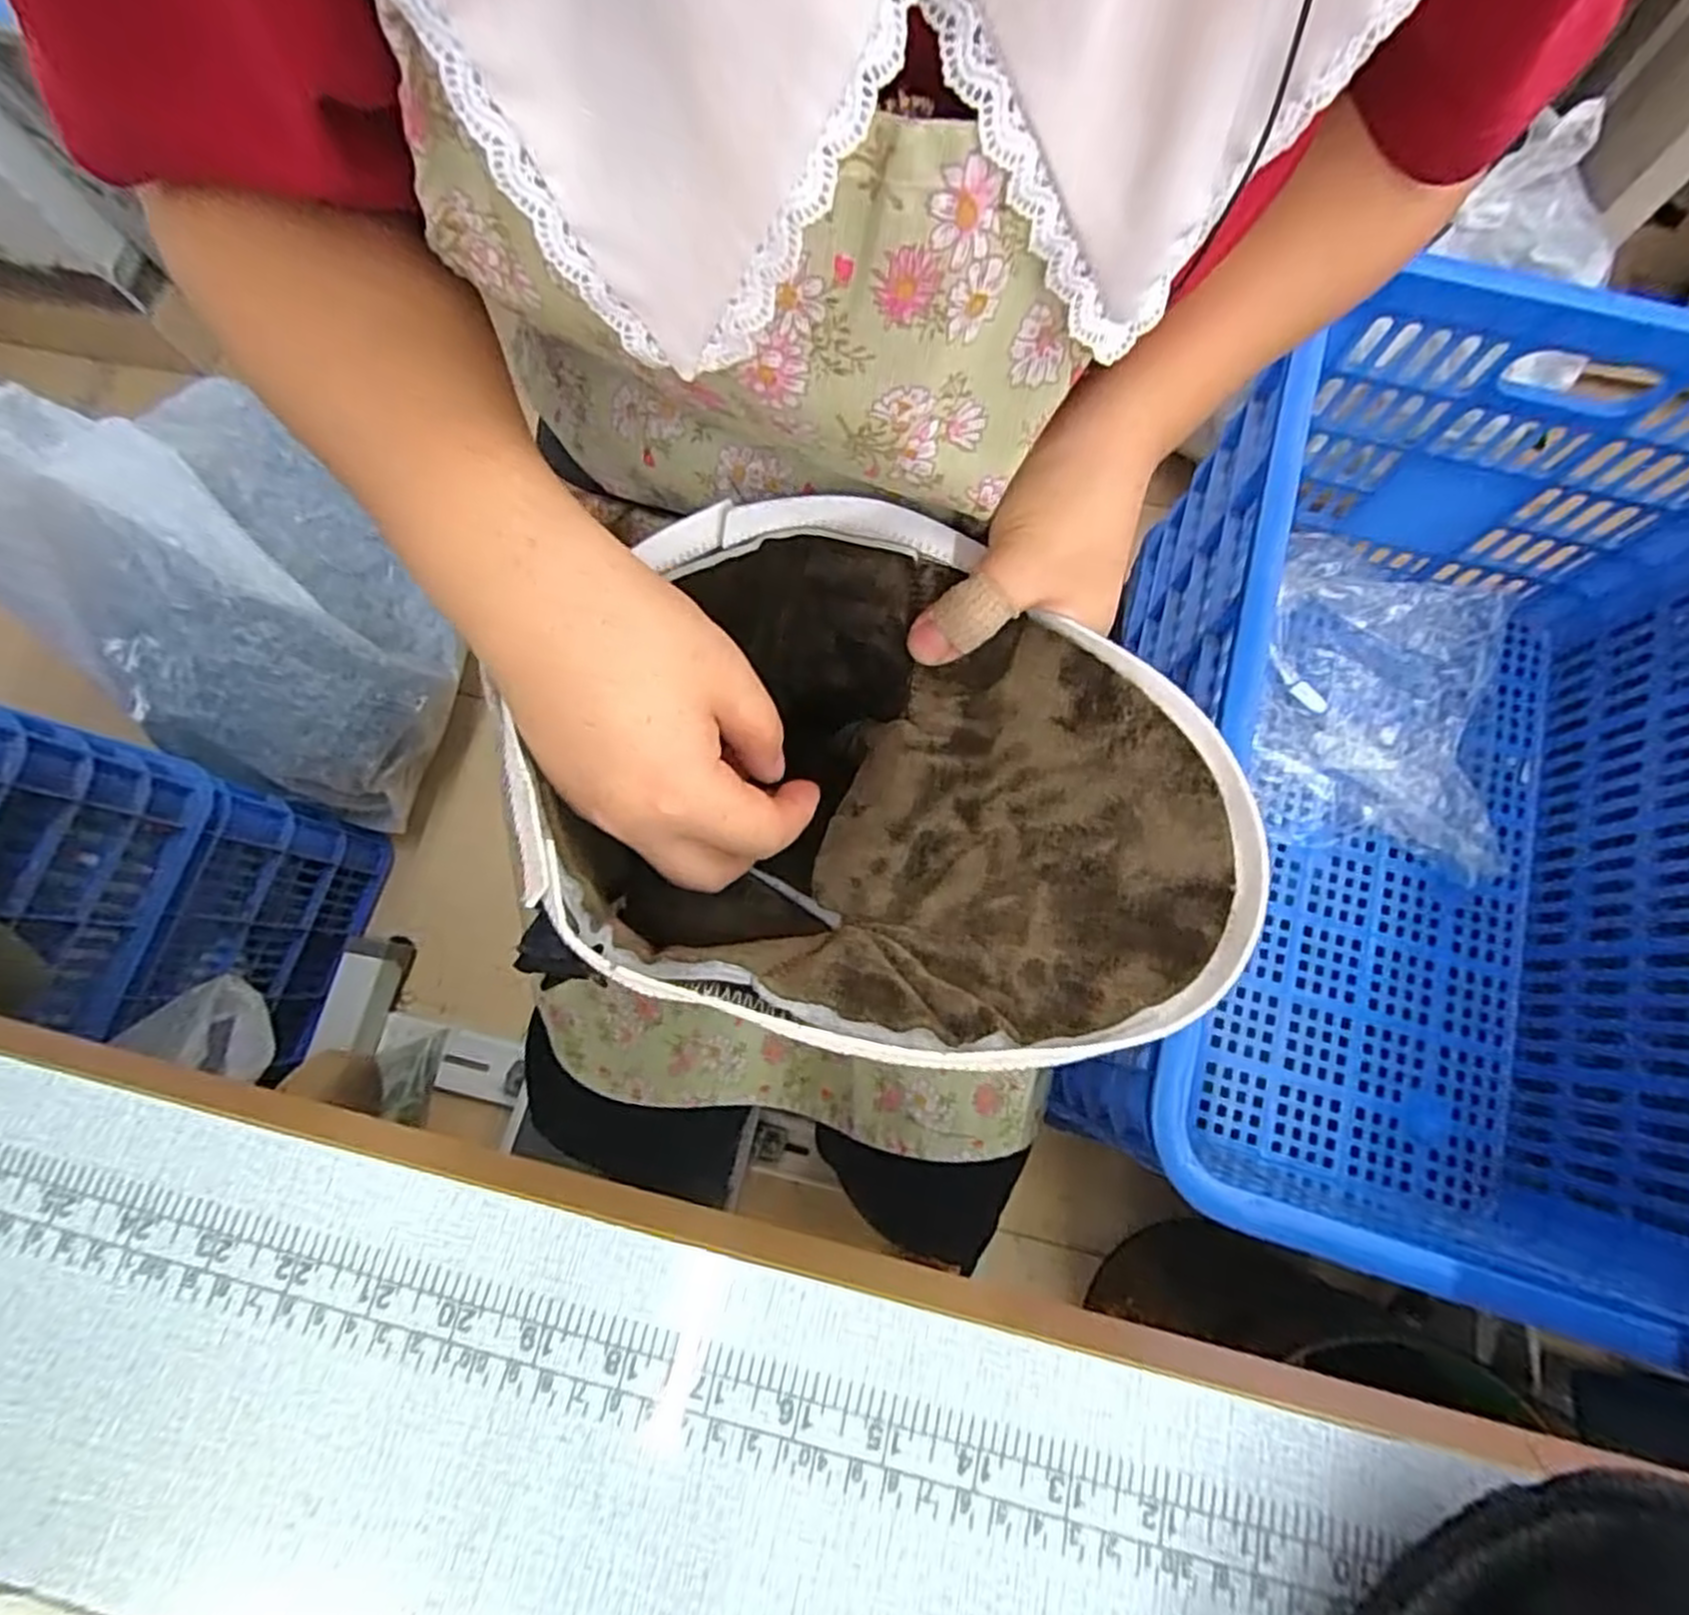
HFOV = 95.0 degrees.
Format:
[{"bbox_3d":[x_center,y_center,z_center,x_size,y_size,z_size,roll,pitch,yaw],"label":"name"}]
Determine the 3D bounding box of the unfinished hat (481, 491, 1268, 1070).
[{"bbox_3d":[0.020,-0.012,0.279,0.226,0.096,0.185,12,76,3],"label":"unfinished hat"}]

